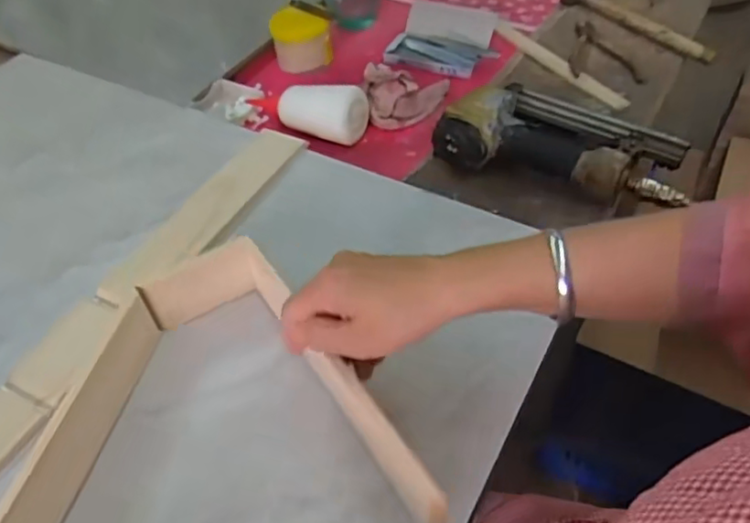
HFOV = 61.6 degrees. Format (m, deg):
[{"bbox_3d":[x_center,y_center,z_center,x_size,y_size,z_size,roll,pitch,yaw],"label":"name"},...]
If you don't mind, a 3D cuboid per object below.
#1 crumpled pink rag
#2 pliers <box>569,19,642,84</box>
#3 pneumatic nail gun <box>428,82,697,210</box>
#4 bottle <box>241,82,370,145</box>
[{"bbox_3d":[0.044,-0.205,0.750,0.108,0.050,0.062,-7,50,-6],"label":"crumpled pink rag"},{"bbox_3d":[0.306,-0.287,0.840,0.090,0.011,0.145,8,50,7],"label":"pliers"},{"bbox_3d":[0.203,-0.133,0.673,0.238,0.059,0.153,22,53,18],"label":"pneumatic nail gun"},{"bbox_3d":[-0.088,-0.184,0.743,0.160,0.055,0.055,18,52,15],"label":"bottle"}]

